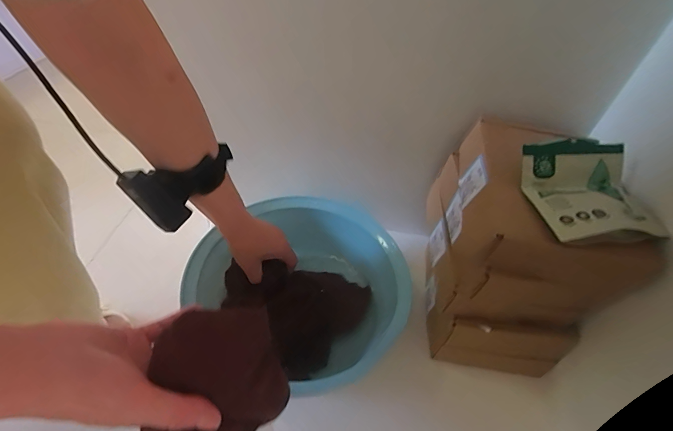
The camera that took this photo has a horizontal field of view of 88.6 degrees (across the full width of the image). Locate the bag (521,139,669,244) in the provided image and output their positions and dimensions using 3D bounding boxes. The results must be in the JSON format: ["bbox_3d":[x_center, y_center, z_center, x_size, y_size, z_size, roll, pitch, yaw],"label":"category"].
[{"bbox_3d":[0.263,-0.028,0.348,0.129,0.033,0.112,-3,48,-8],"label":"bag"}]

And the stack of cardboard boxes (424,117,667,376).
[{"bbox_3d":[0.219,0.043,0.459,0.168,0.237,0.229,6,48,0],"label":"stack of cardboard boxes"}]

